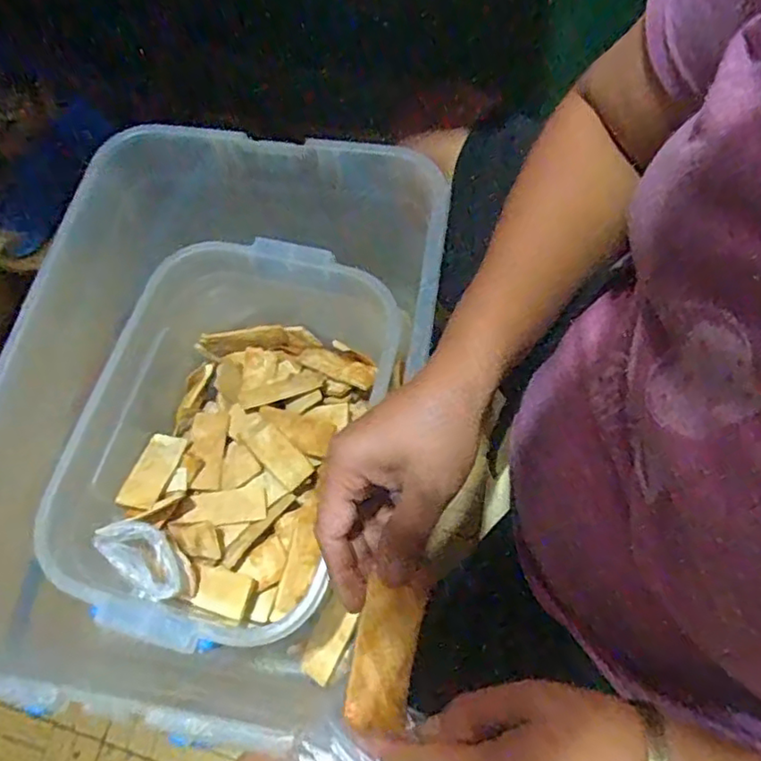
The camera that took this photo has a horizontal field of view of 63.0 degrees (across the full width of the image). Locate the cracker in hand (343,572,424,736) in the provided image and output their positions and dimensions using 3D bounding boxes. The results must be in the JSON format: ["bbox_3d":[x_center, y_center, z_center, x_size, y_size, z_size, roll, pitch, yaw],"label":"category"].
[{"bbox_3d":[0.002,0.146,0.331,0.033,0.005,0.072,14,75,-13],"label":"cracker in hand"}]

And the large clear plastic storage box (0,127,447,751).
[{"bbox_3d":[-0.151,0.037,0.592,0.327,0.246,0.481,12,68,8],"label":"large clear plastic storage box"}]

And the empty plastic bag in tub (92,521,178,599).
[{"bbox_3d":[-0.206,0.153,0.539,0.045,0.030,0.077,-41,71,-14],"label":"empty plastic bag in tub"}]

